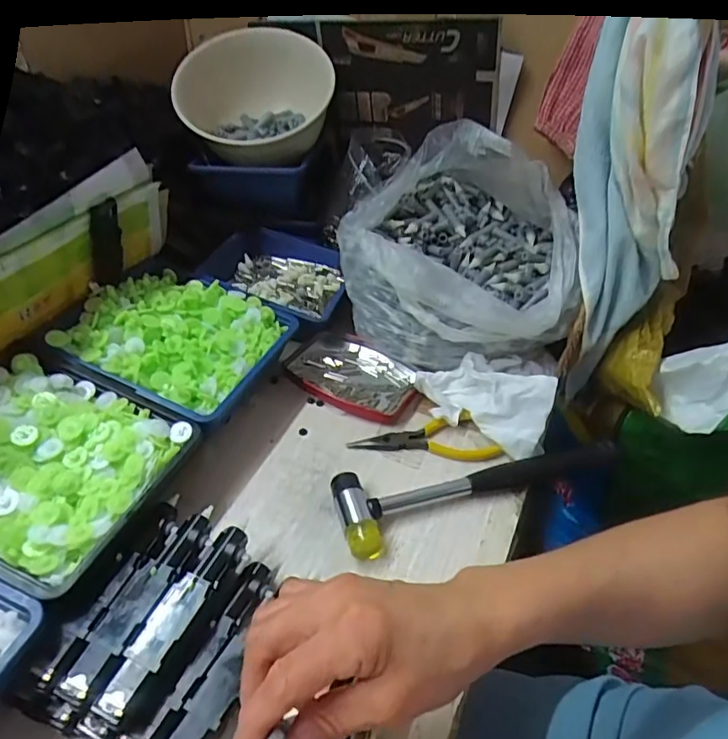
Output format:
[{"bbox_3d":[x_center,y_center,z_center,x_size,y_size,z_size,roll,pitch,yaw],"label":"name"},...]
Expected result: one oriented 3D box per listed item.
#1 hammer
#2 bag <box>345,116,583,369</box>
[{"bbox_3d":[0.087,0.081,0.421,0.222,0.023,0.064,-13,44,-17],"label":"hammer"},{"bbox_3d":[0.086,-0.116,0.529,0.213,0.169,0.218,4,42,2],"label":"bag"}]

